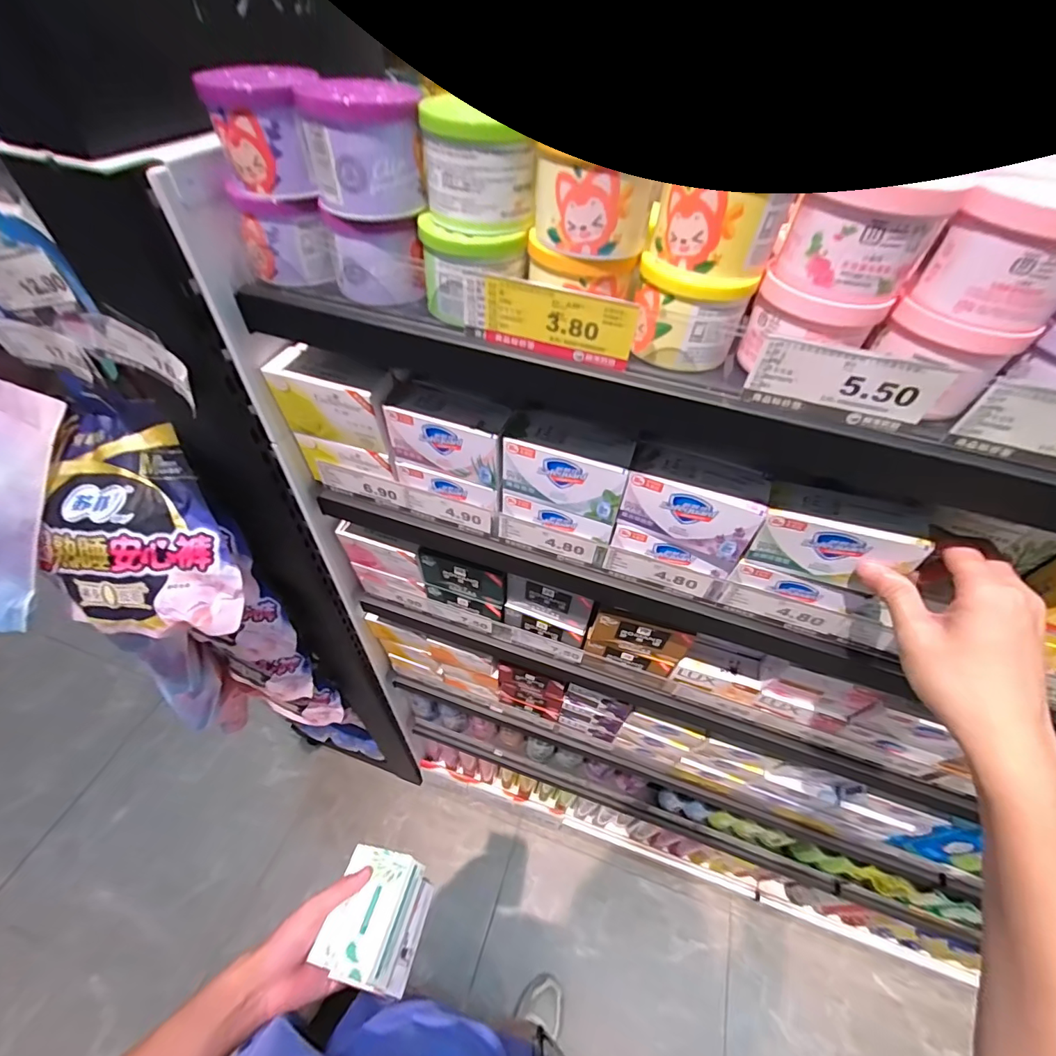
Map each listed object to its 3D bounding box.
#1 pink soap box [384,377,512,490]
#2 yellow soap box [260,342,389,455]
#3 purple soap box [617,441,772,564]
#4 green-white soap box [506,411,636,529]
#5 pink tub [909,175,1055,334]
[{"bbox_3d":[-0.064,-0.080,0.400,0.098,0.061,0.045,17,51,9],"label":"pink soap box"},{"bbox_3d":[-0.162,-0.110,0.401,0.094,0.071,0.041,14,51,8],"label":"yellow soap box"},{"bbox_3d":[0.126,-0.023,0.364,0.097,0.056,0.045,21,52,13],"label":"purple soap box"},{"bbox_3d":[0.032,-0.050,0.383,0.097,0.060,0.043,17,51,10],"label":"green-white soap box"},{"bbox_3d":[0.230,-0.127,0.225,0.052,0.060,0.060,-35,60,-28],"label":"pink tub"}]

